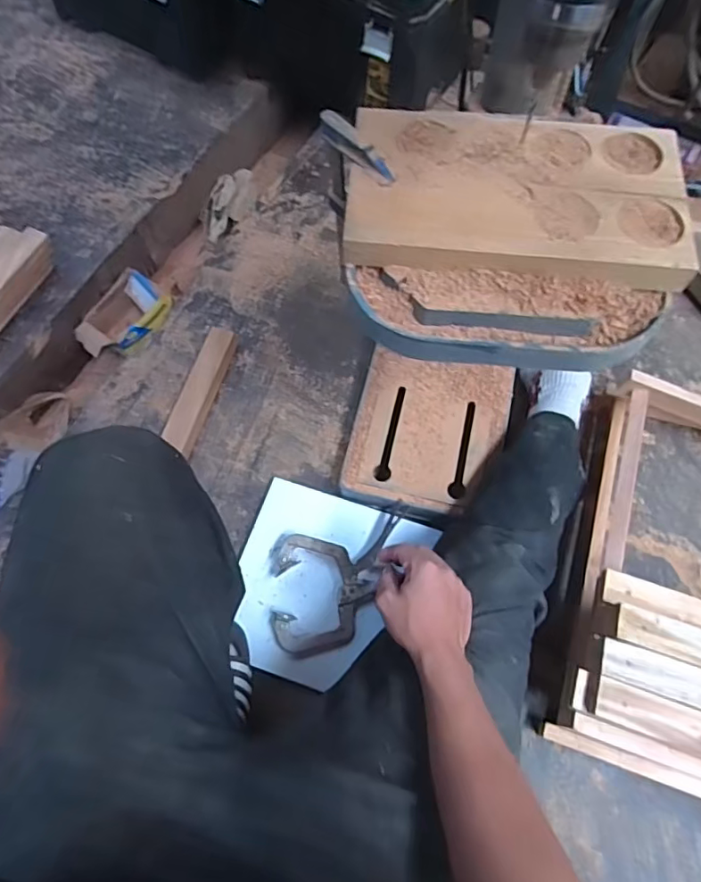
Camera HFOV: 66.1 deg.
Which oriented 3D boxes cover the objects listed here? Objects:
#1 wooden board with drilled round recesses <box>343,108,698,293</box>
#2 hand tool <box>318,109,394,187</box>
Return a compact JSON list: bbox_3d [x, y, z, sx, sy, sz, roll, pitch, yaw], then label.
[{"bbox_3d":[0.129,-0.198,0.424,0.252,0.019,0.155,5,67,1],"label":"wooden board with drilled round recesses"},{"bbox_3d":[0.005,-0.230,0.421,0.016,0.014,0.080,-36,72,-15],"label":"hand tool"}]

